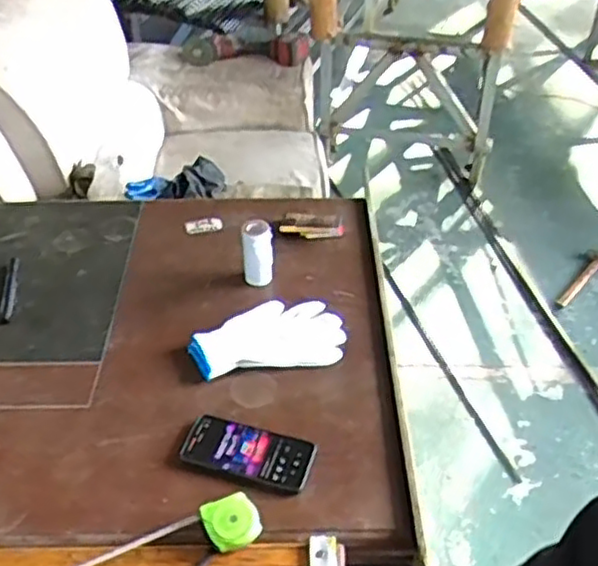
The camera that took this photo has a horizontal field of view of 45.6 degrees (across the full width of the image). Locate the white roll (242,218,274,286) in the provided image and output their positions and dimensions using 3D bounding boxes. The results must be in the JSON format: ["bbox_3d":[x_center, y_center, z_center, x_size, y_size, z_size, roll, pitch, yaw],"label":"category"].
[{"bbox_3d":[-0.064,-0.053,1.119,0.048,0.099,0.049,0,41,0],"label":"white roll"}]

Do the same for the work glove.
[{"bbox_3d":[-0.045,0.075,1.018,0.215,0.023,0.113,-5,42,-6],"label":"work glove"}]

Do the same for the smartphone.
[{"bbox_3d":[-0.064,0.210,0.892,0.163,0.011,0.079,13,43,15],"label":"smartphone"}]

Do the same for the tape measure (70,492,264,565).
[{"bbox_3d":[-0.245,0.322,0.734,0.434,0.042,0.090,-16,44,-17],"label":"tape measure"}]

